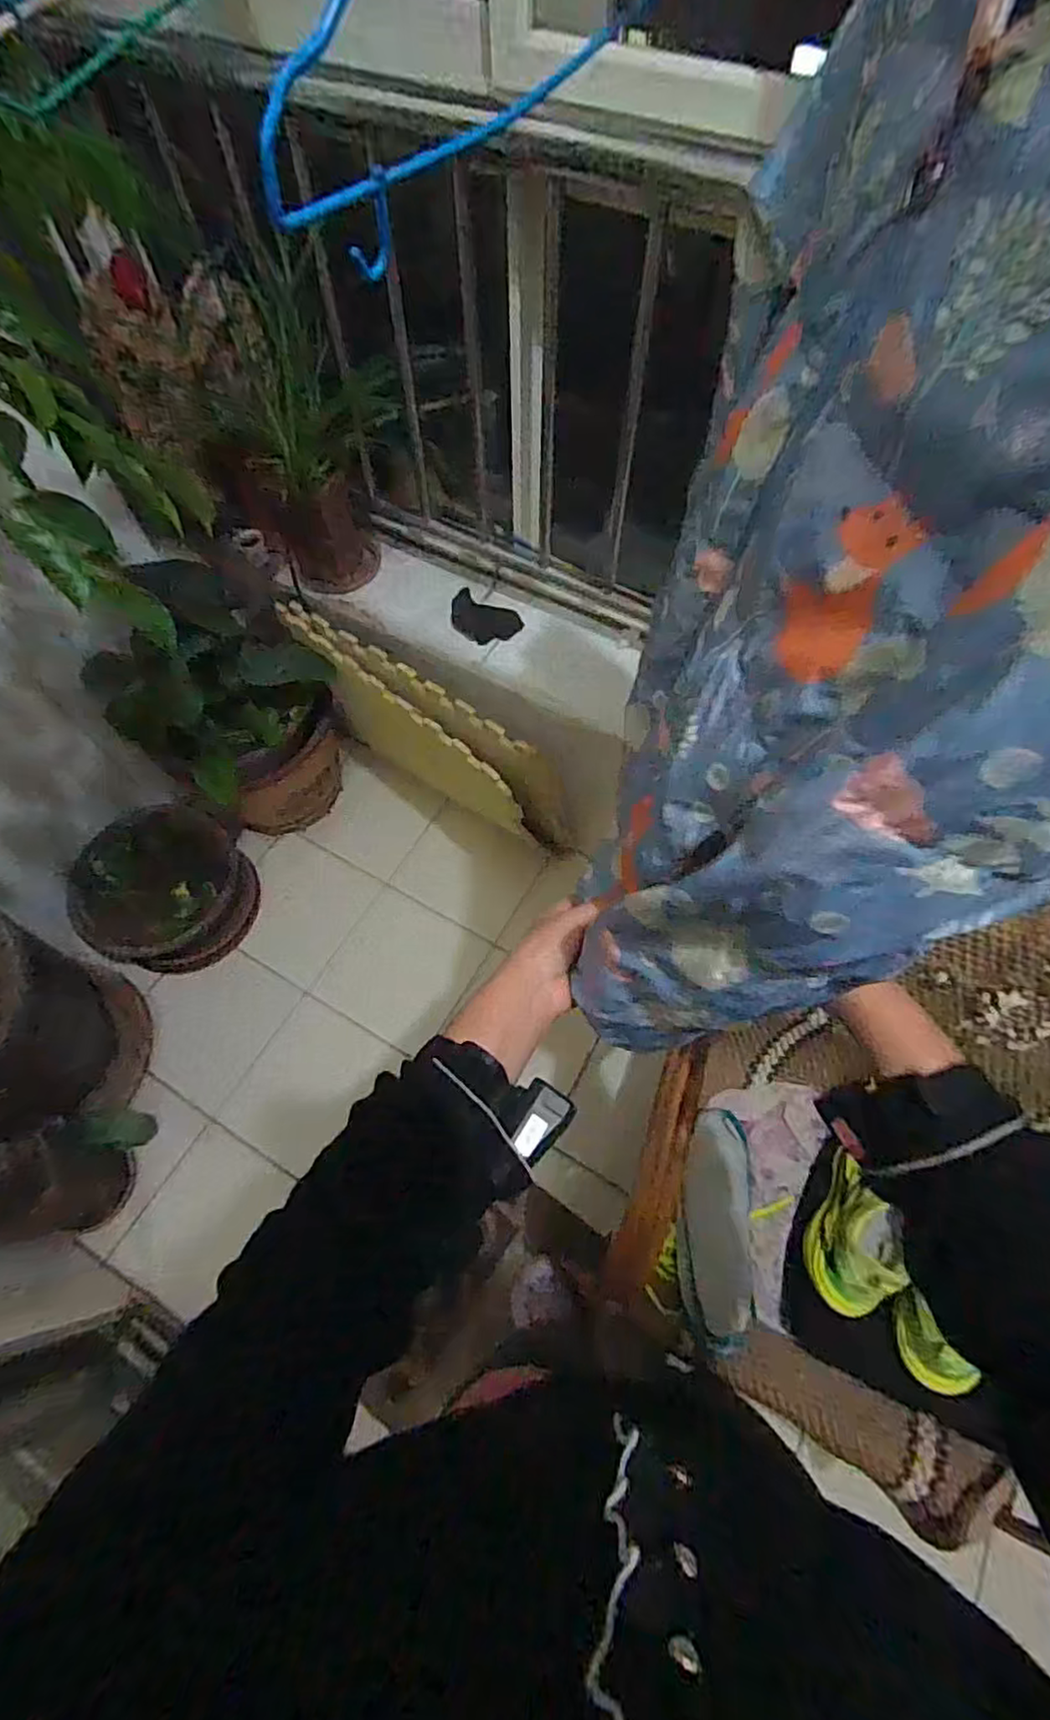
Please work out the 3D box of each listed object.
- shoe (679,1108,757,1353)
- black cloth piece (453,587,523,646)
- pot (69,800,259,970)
[{"bbox_3d":[0.250,0.486,0.871,0.088,0.048,0.272,3,72,5],"label":"shoe"},{"bbox_3d":[-0.081,-0.469,1.281,0.146,0.010,0.087,27,84,6],"label":"black cloth piece"},{"bbox_3d":[-0.766,0.066,1.407,0.299,0.205,0.313,1,64,-2],"label":"pot"}]

